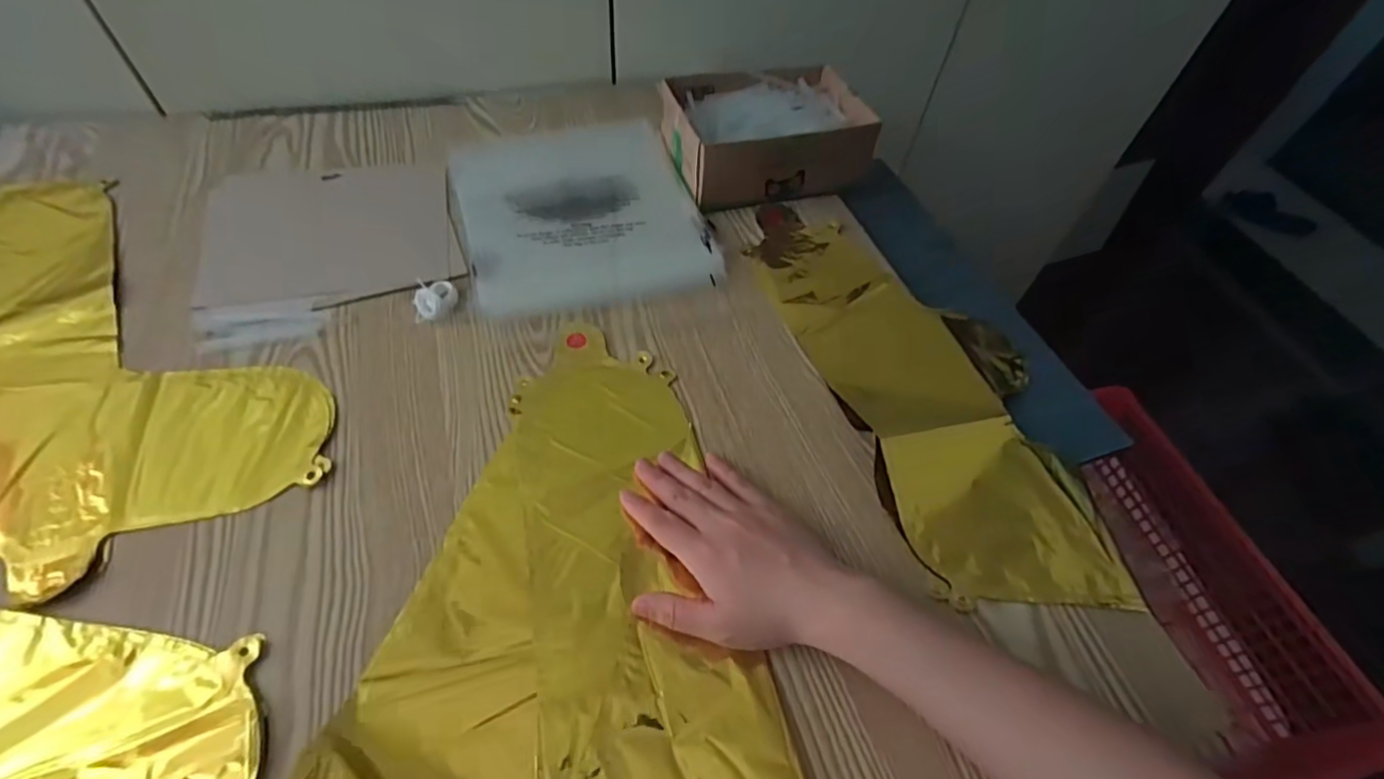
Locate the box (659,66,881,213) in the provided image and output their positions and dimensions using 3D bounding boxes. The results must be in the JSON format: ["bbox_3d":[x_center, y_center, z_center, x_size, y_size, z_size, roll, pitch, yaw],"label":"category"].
[{"bbox_3d":[0.074,-0.254,0.608,0.189,0.064,0.139,-11,55,-14],"label":"box"}]

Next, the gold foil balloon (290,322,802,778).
[{"bbox_3d":[-0.077,0.134,0.340,0.237,0.028,0.410,-5,53,-9],"label":"gold foil balloon"}]

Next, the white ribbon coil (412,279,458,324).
[{"bbox_3d":[-0.205,-0.073,0.486,0.030,0.016,0.037,-7,54,-11],"label":"white ribbon coil"}]

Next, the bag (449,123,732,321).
[{"bbox_3d":[-0.106,-0.168,0.568,0.207,0.018,0.240,-14,55,-16],"label":"bag"}]

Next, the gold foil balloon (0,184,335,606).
[{"bbox_3d":[-0.441,-0.040,0.450,0.234,0.007,0.404,-27,60,-23],"label":"gold foil balloon"}]

